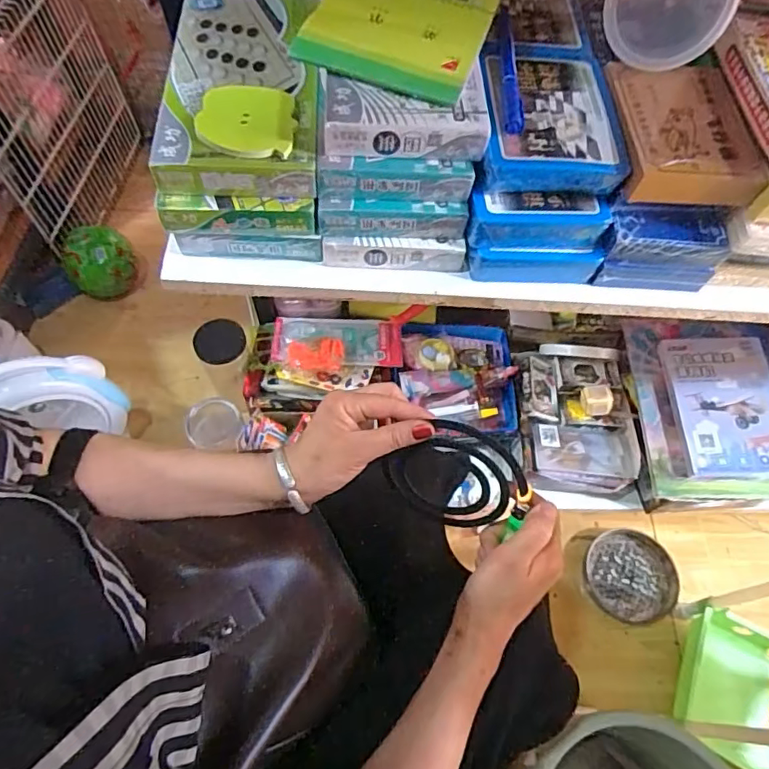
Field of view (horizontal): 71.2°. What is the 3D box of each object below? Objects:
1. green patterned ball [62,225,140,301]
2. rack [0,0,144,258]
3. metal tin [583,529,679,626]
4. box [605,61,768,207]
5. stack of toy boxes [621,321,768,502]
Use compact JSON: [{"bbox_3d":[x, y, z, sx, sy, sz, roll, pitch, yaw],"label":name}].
[{"bbox_3d":[-0.570,-0.233,1.098,0.125,0.127,0.117,1,60,-1],"label":"green patterned ball"},{"bbox_3d":[-0.650,-0.547,1.085,0.026,0.400,0.473,4,61,6],"label":"rack"},{"bbox_3d":[0.403,0.314,0.882,0.139,0.025,0.139,1,60,-1],"label":"metal tin"},{"bbox_3d":[0.224,-0.195,0.419,0.093,0.036,0.126,-1,60,-3],"label":"box"},{"bbox_3d":[0.516,0.030,0.832,0.230,0.060,0.288,1,60,-1],"label":"stack of toy boxes"}]

